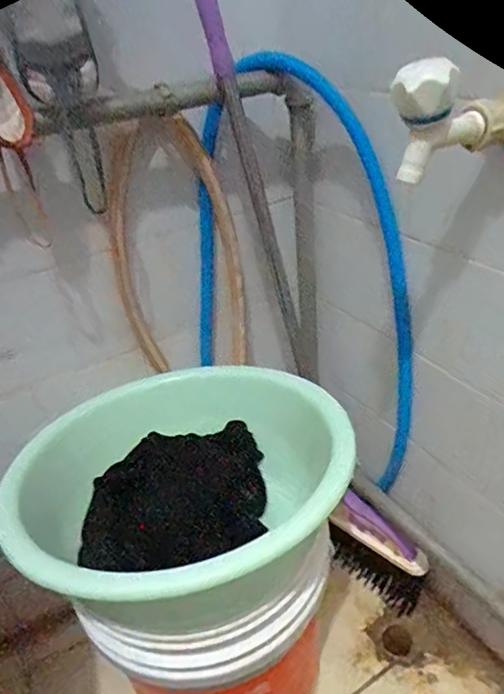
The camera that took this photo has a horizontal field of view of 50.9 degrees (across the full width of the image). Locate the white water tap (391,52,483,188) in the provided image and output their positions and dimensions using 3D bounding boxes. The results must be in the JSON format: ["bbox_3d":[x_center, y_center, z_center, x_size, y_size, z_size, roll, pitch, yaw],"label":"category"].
[{"bbox_3d":[0.139,-0.169,0.394,0.035,0.079,0.076,24,44,38],"label":"white water tap"}]

